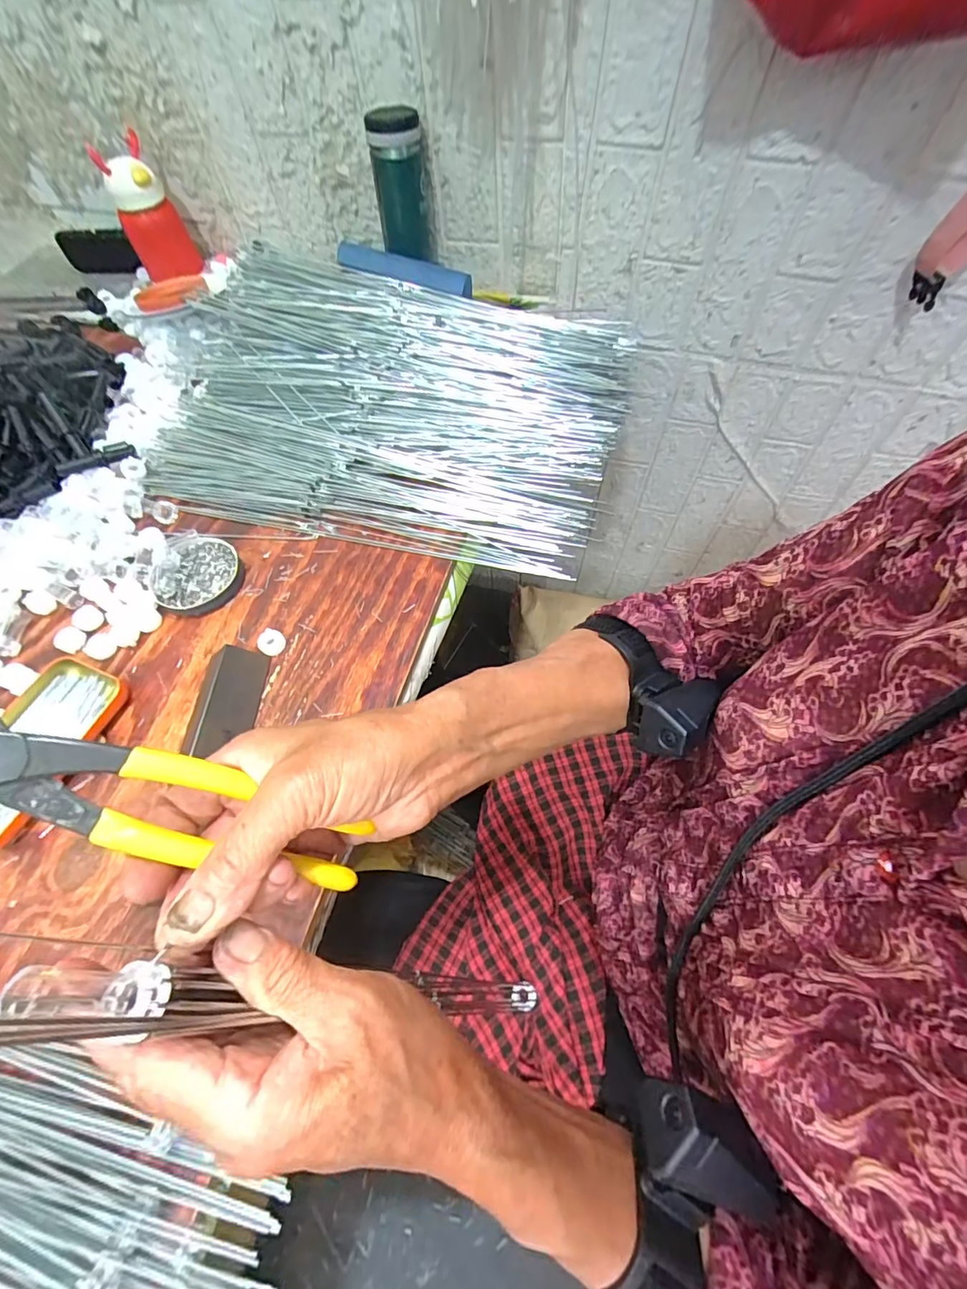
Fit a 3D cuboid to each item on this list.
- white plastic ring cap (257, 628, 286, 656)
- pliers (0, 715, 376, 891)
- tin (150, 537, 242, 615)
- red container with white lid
[{"bbox_3d":[-0.188,-0.002,0.432,0.022,0.011,0.023,-1,62,1],"label":"white plastic ring cap"},{"bbox_3d":[-0.128,0.068,0.203,0.161,0.011,0.039,27,62,-19],"label":"pliers"},{"bbox_3d":[-0.271,-0.067,0.464,0.079,0.013,0.083,-1,62,1],"label":"tin"},{"bbox_3d":[-0.461,-0.594,0.673,0.080,0.136,0.076,-23,66,-13],"label":"red container with white lid"}]

